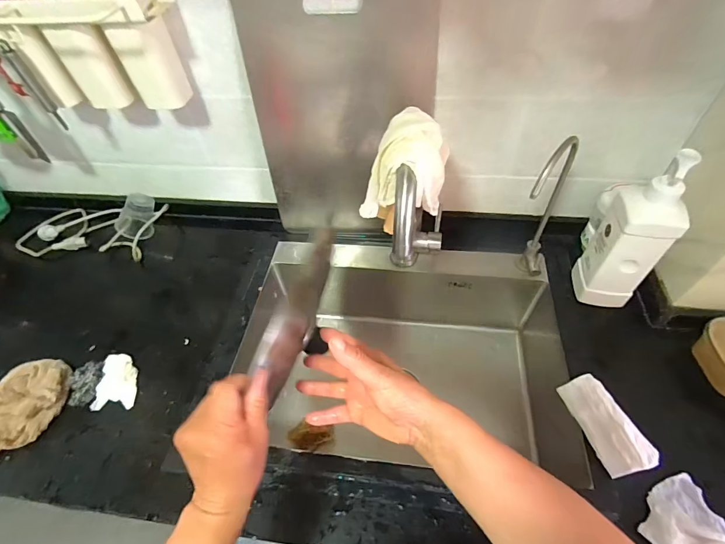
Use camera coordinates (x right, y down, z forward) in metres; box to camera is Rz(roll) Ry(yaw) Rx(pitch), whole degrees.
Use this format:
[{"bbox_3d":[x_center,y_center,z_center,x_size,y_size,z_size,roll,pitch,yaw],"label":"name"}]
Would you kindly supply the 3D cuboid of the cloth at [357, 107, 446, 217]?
[{"bbox_3d":[0.061,-0.126,0.471,0.085,0.109,0.106,28,58,25],"label":"cloth"}]

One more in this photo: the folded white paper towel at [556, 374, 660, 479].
[{"bbox_3d":[0.336,0.207,0.517,0.057,0.035,0.127,-16,51,-8],"label":"folded white paper towel"}]

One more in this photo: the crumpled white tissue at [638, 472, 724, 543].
[{"bbox_3d":[0.397,0.320,0.434,0.095,0.018,0.137,-15,51,-7],"label":"crumpled white tissue"}]

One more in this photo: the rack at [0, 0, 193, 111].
[{"bbox_3d":[-0.497,-0.338,0.576,0.438,0.154,0.112,5,51,9],"label":"rack"}]

